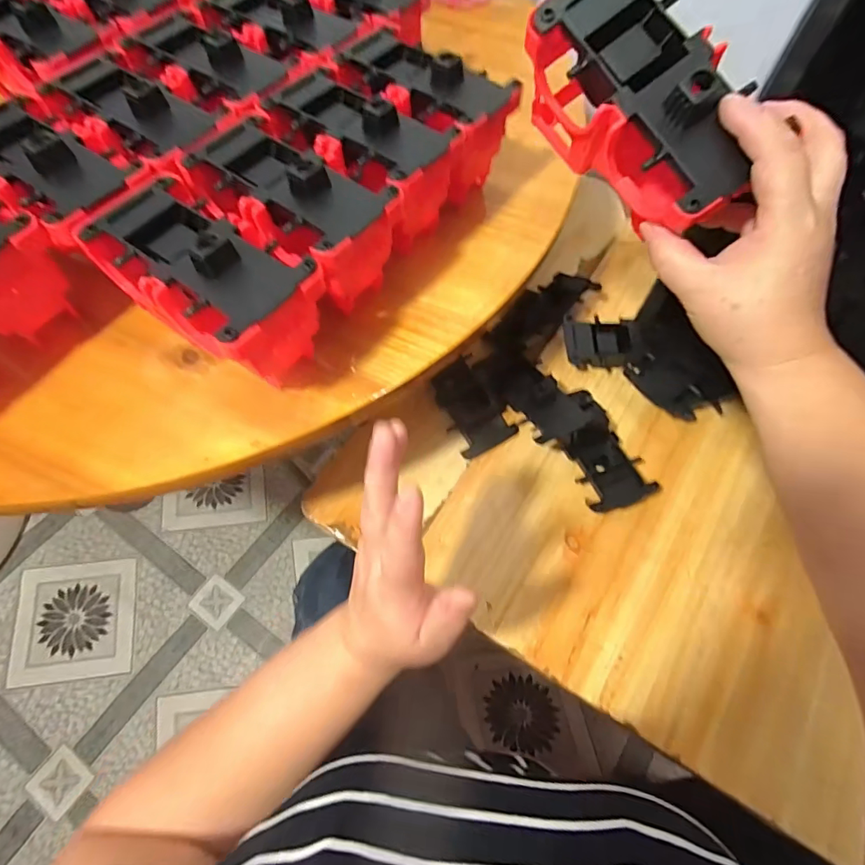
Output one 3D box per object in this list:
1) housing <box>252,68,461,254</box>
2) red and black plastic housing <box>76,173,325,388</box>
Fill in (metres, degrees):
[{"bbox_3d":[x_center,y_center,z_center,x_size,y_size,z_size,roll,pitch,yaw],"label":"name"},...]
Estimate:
[{"bbox_3d":[-0.058,-0.213,0.392,0.158,0.108,0.085,39,69,17],"label":"housing"},{"bbox_3d":[-0.152,-0.095,0.334,0.154,0.102,0.080,35,68,16],"label":"red and black plastic housing"}]

